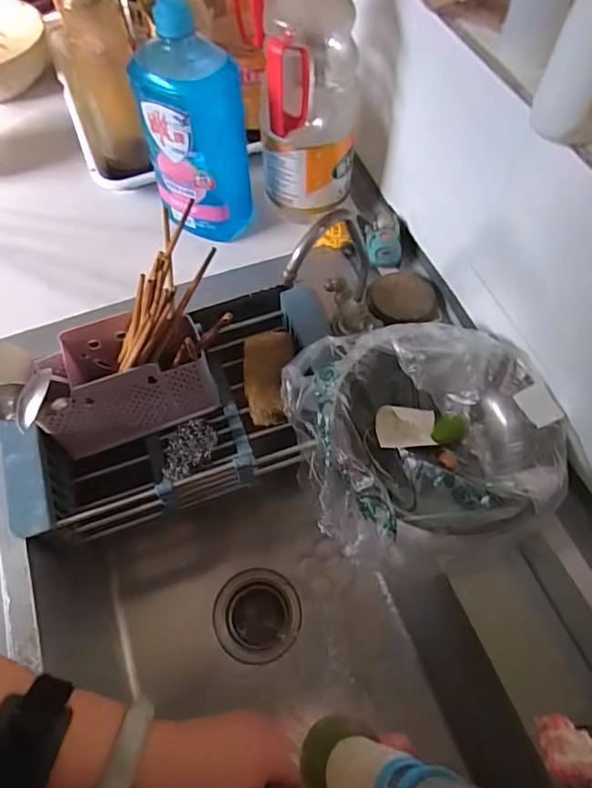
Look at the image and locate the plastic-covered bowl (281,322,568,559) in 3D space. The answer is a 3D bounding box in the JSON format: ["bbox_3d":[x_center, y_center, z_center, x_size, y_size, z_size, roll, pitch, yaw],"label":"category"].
[{"bbox_3d":[0.117,0.040,0.513,0.236,0.096,0.210,-3,64,-4],"label":"plastic-covered bowl"}]

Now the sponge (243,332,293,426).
[{"bbox_3d":[-0.033,-0.025,0.631,0.058,0.032,0.117,-2,64,-4],"label":"sponge"}]

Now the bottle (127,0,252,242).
[{"bbox_3d":[-0.113,-0.289,0.555,0.110,0.290,0.071,-8,65,-6],"label":"bottle"}]

